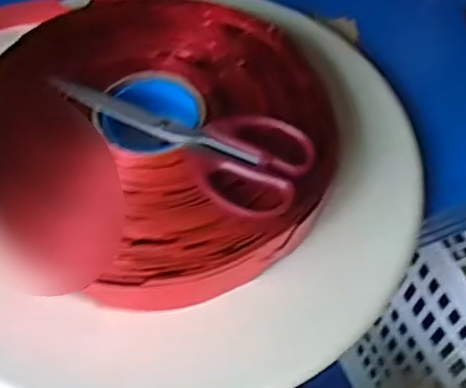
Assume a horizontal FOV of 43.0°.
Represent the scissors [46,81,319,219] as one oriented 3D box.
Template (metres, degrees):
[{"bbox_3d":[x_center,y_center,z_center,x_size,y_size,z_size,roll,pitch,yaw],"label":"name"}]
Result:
[{"bbox_3d":[-0.033,-0.052,0.423,0.192,0.018,0.077,33,62,19],"label":"scissors"}]

